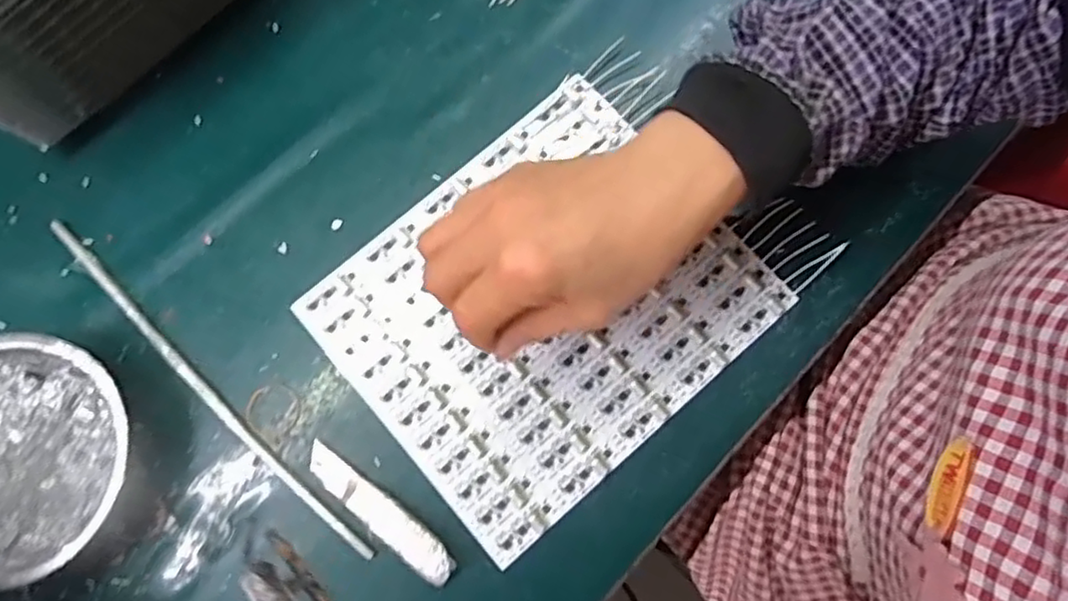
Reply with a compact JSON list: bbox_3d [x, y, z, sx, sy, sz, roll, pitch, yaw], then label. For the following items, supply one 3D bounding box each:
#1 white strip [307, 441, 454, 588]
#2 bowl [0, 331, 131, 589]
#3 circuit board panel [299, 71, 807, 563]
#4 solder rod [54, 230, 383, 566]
[{"bbox_3d":[-0.088,0.119,0.371,0.103,0.009,0.021,37,80,7],"label":"white strip"},{"bbox_3d":[-0.279,0.084,0.365,0.121,0.034,0.123,0,78,0],"label":"bowl"},{"bbox_3d":[0.004,0.001,0.396,0.228,0.009,0.197,-40,81,-8],"label":"circuit board panel"},{"bbox_3d":[-0.194,0.050,0.388,0.276,0.004,0.011,43,81,8],"label":"solder rod"}]

